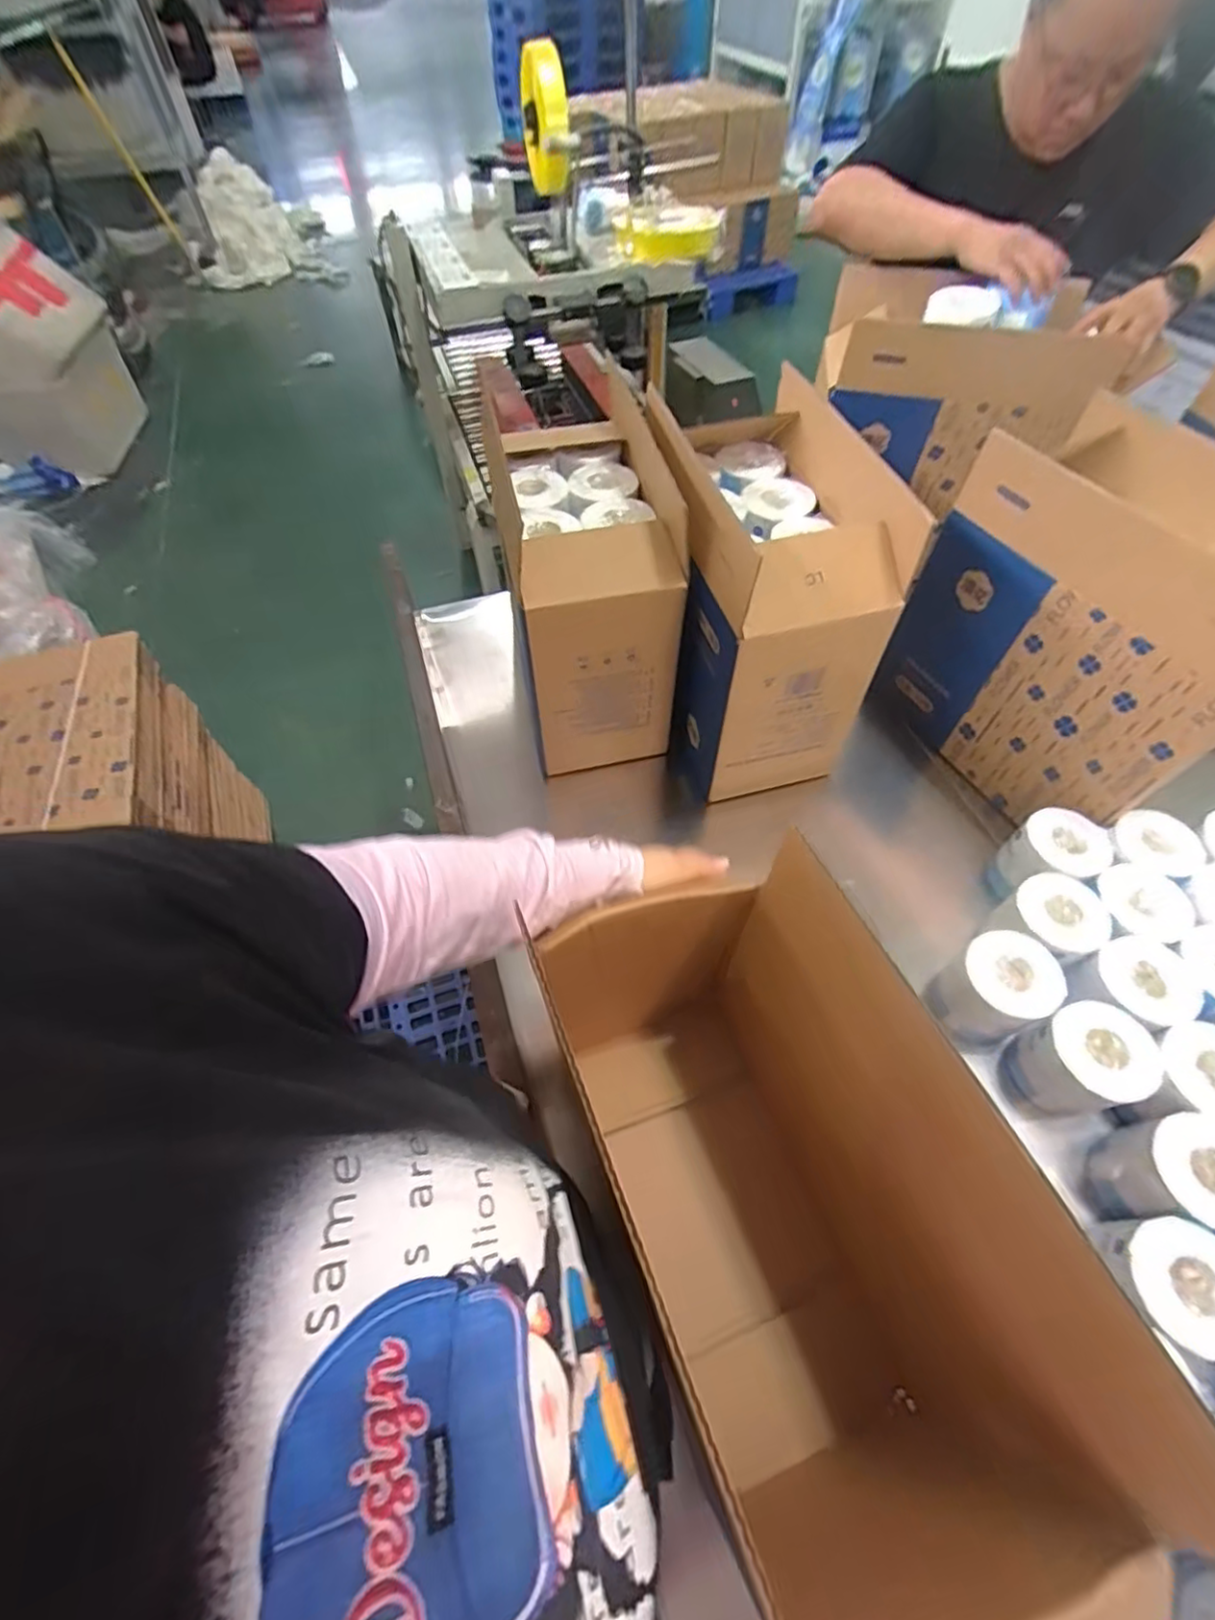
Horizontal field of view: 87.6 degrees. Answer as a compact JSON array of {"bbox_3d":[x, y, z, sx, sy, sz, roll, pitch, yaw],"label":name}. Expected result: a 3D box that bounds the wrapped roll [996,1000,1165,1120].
[{"bbox_3d":[0.529,0.288,0.724,0.095,0.141,0.099,0,59,1],"label":"wrapped roll"}]

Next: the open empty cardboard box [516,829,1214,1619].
[{"bbox_3d":[0.138,0.311,0.528,0.216,0.399,0.465,-20,61,-10],"label":"open empty cardboard box"}]

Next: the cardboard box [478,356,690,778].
[{"bbox_3d":[-0.018,-0.337,0.986,0.232,0.344,0.390,-7,59,-3],"label":"cardboard box"}]

